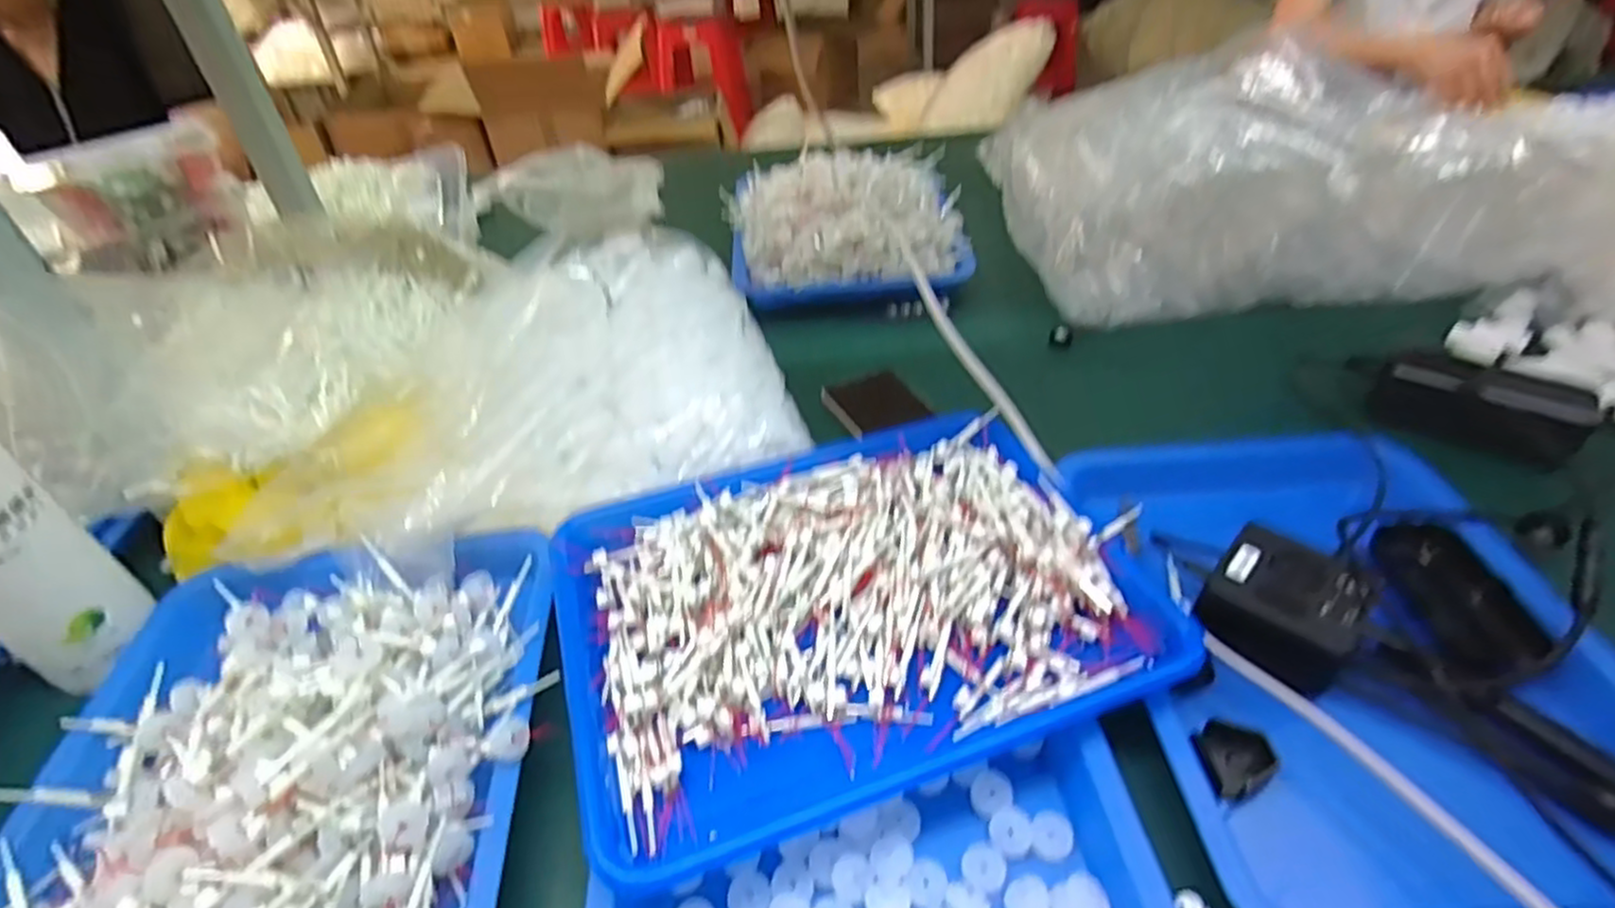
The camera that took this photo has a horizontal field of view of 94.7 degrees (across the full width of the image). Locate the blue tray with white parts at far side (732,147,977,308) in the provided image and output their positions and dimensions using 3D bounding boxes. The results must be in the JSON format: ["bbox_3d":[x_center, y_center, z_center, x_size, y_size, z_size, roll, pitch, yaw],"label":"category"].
[{"bbox_3d":[0.044,-0.283,0.869,0.260,0.077,0.296,-3,41,0],"label":"blue tray with white parts at far side"}]

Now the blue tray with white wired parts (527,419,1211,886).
[{"bbox_3d":[0.023,0.089,0.456,0.327,0.051,0.228,-15,42,-13],"label":"blue tray with white wired parts"}]

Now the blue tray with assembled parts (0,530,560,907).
[{"bbox_3d":[-0.280,0.162,0.384,0.261,0.057,0.317,-6,41,-3],"label":"blue tray with assembled parts"}]

